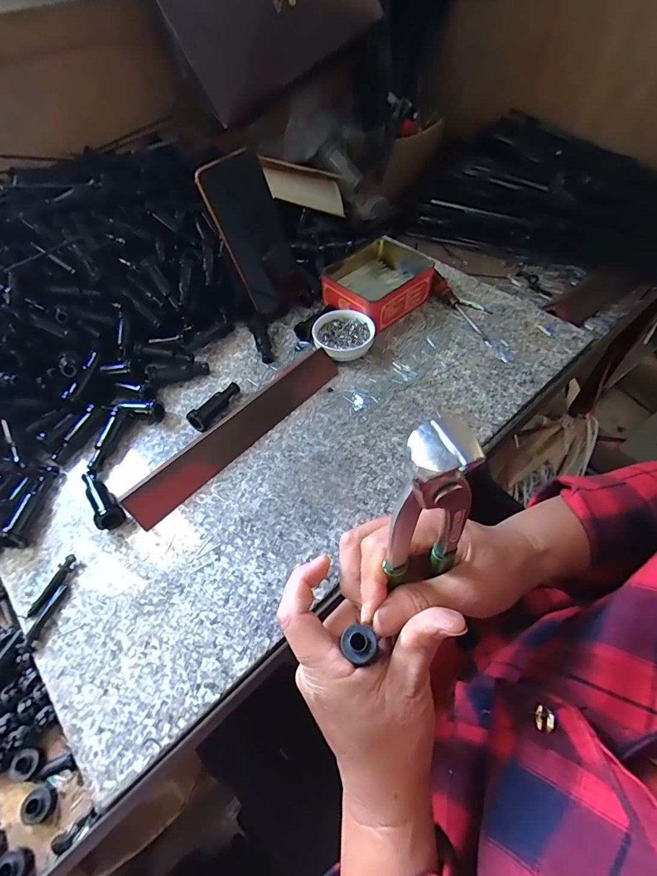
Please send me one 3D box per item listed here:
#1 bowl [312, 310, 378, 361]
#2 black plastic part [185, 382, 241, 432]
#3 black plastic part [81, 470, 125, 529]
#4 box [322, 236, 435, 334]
[{"bbox_3d":[0.018,-0.121,0.476,0.071,0.027,0.067,-8,55,-4],"label":"bowl"},{"bbox_3d":[-0.123,-0.038,0.429,0.020,0.027,0.066,21,58,16],"label":"black plastic part"},{"bbox_3d":[-0.213,0.056,0.368,0.023,0.021,0.069,-39,62,-23],"label":"black plastic part"},{"bbox_3d":[0.063,-0.202,0.520,0.130,0.042,0.111,-39,62,-23],"label":"box"}]

